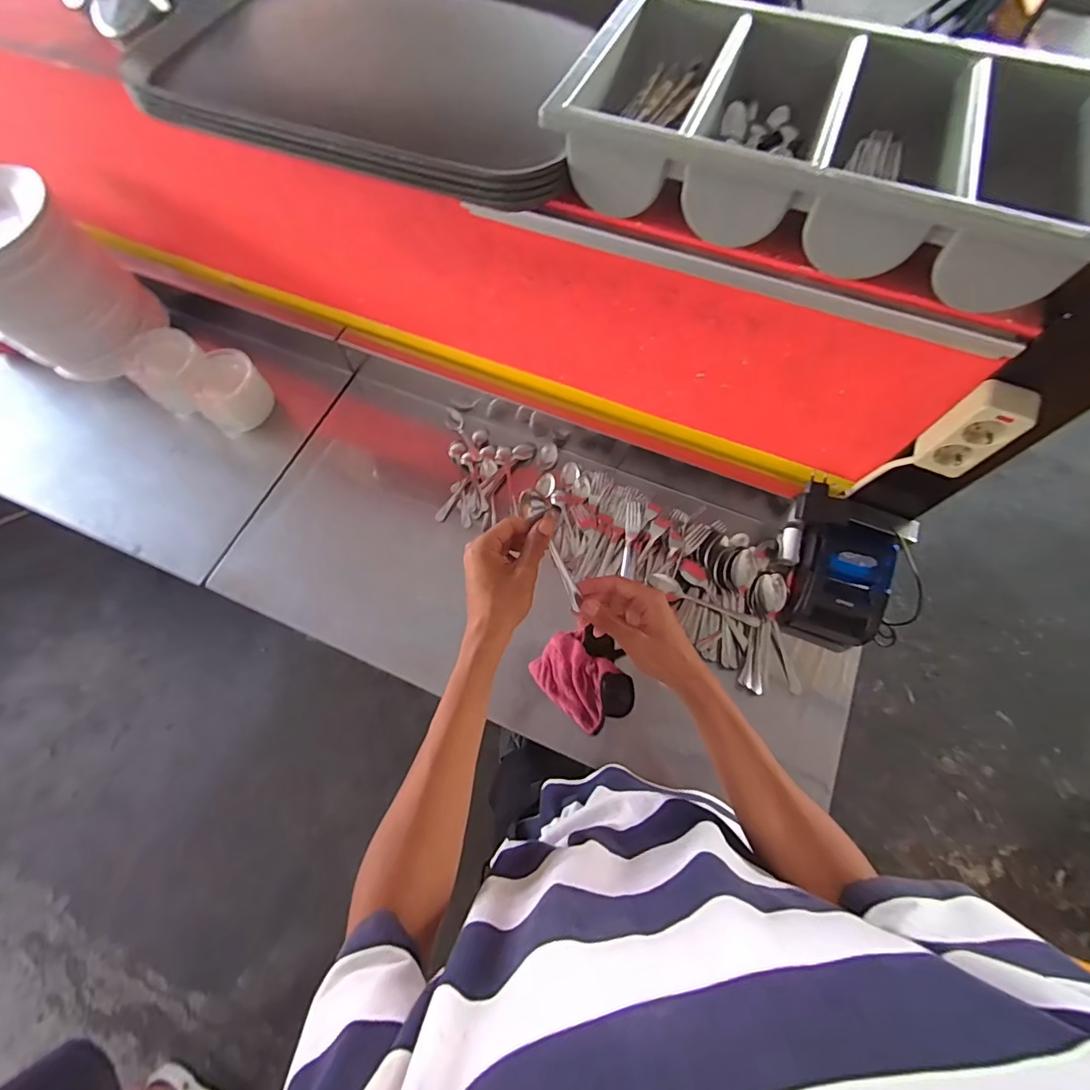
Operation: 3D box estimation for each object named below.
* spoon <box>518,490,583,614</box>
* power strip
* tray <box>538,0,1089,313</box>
[{"bbox_3d":[0.011,0.006,0.481,0.027,0.017,0.135,-28,113,-9],"label":"spoon"},{"bbox_3d":[0.474,-0.125,0.548,0.058,0.111,0.035,28,71,12],"label":"power strip"},{"bbox_3d":[0.290,-0.432,0.507,0.484,0.093,0.324,22,70,10],"label":"tray"}]

